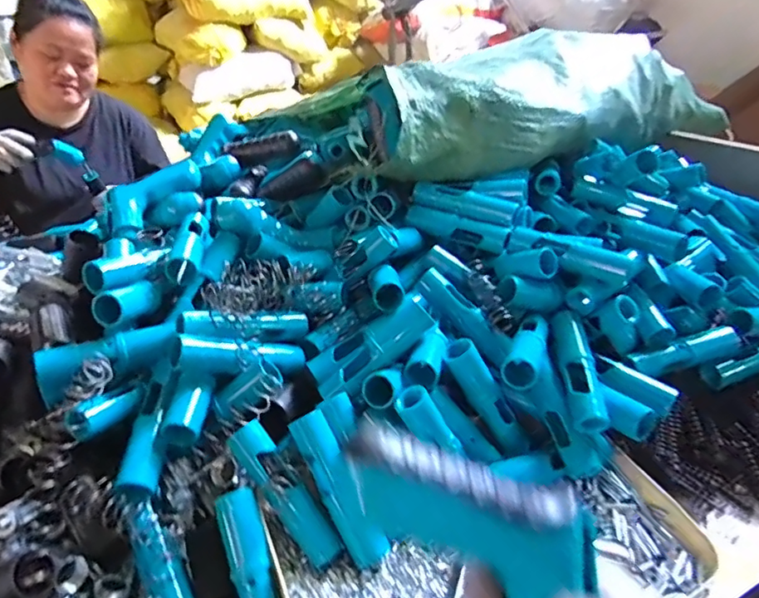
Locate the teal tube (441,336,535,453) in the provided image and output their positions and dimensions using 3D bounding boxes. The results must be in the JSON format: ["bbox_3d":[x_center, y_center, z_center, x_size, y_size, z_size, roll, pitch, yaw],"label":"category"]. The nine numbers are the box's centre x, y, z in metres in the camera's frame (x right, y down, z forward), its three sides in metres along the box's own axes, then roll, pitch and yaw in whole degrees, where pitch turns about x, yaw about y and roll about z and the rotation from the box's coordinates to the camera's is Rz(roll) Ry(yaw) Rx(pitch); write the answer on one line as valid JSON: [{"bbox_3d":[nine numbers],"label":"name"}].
[{"bbox_3d":[0.101,0.090,0.498,0.030,0.126,0.025,-25,18,28],"label":"teal tube"}]

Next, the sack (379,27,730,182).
[{"bbox_3d":[0.320,-0.306,0.832,0.211,0.151,0.853,23,37,38],"label":"sack"}]

